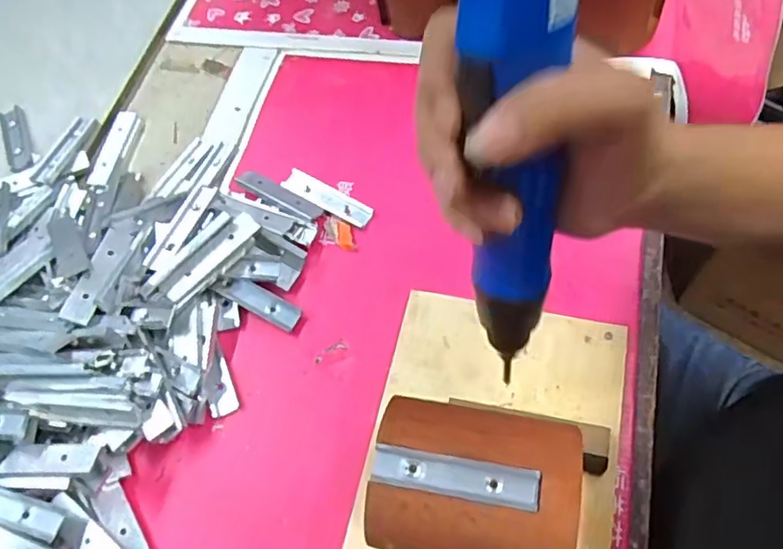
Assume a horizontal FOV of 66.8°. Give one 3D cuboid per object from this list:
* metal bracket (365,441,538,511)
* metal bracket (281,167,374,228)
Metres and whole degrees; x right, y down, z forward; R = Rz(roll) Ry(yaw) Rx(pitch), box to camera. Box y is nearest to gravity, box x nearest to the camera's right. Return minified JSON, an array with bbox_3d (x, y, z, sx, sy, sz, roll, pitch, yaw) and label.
[{"bbox_3d":[0.029,0.095,0.279,0.078,0.005,0.017,8,62,9],"label":"metal bracket"},{"bbox_3d":[-0.050,-0.061,0.467,0.078,0.004,0.020,29,69,19],"label":"metal bracket"}]

